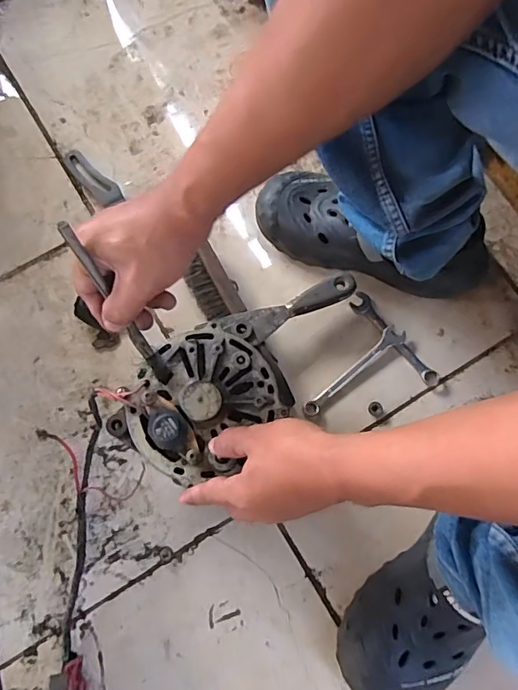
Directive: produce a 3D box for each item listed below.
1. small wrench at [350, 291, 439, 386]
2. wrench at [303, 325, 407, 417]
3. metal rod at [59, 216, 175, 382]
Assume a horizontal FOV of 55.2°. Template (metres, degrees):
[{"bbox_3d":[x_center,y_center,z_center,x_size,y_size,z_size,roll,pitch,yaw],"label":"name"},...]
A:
[{"bbox_3d":[0.168,-0.009,0.610,0.026,0.004,0.143,-42,80,-11],"label":"small wrench"},{"bbox_3d":[0.116,0.031,0.597,0.156,0.005,0.023,-41,80,-10],"label":"wrench"},{"bbox_3d":[-0.107,-0.025,0.386,0.012,0.172,0.016,-33,50,-9],"label":"metal rod"}]

